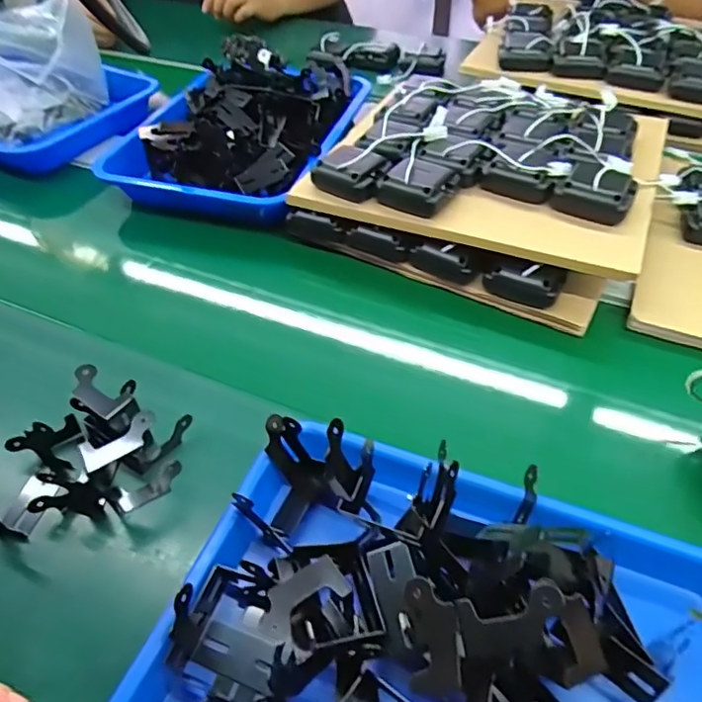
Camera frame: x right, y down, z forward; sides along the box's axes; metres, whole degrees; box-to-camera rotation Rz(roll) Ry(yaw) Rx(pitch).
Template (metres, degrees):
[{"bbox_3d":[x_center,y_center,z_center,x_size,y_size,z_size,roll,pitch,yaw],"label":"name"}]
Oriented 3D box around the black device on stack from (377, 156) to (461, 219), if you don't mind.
[{"bbox_3d":[0.068,-0.165,0.563,0.069,0.035,0.062,28,53,26],"label":"black device on stack"}]

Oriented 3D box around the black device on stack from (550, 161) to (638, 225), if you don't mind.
[{"bbox_3d":[0.242,-0.153,0.545,0.071,0.039,0.069,30,54,27],"label":"black device on stack"}]

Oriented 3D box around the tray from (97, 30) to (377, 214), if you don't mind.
[{"bbox_3d":[-0.132,-0.298,0.724,0.247,0.094,0.320,12,48,14],"label":"tray"}]

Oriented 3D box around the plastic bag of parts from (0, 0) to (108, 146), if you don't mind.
[{"bbox_3d":[-0.428,-0.364,0.732,0.200,0.160,0.115,-30,52,-24],"label":"plastic bag of parts"}]

